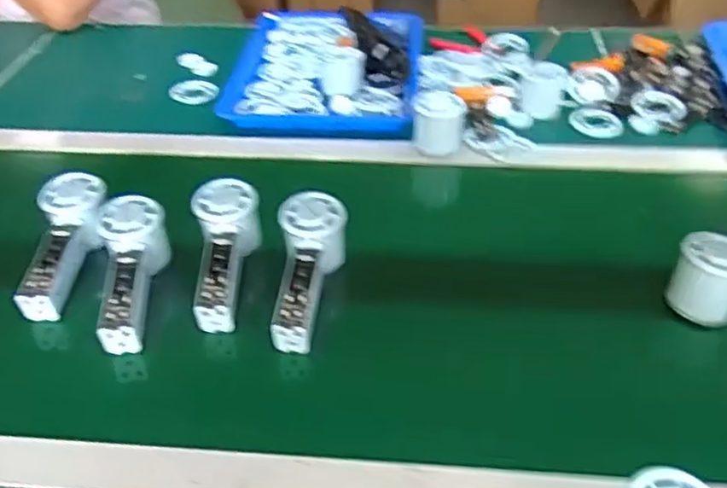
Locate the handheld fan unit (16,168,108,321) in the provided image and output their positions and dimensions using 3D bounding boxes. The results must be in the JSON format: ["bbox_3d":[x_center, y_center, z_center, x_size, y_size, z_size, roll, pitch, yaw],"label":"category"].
[{"bbox_3d":[-0.283,-0.001,0.641,0.054,0.038,0.161,-1,56,1],"label":"handheld fan unit"}]

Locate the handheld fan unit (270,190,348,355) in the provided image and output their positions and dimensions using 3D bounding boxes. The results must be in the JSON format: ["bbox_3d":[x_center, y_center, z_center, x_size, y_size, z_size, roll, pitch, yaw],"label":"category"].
[{"bbox_3d":[-0.052,0.022,0.602,0.057,0.040,0.156,4,57,7],"label":"handheld fan unit"}]

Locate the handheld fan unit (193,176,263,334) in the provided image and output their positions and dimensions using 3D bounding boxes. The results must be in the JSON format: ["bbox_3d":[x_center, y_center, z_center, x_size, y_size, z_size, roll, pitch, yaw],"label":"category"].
[{"bbox_3d":[-0.130,0.012,0.631,0.060,0.052,0.155,-1,57,1],"label":"handheld fan unit"}]

